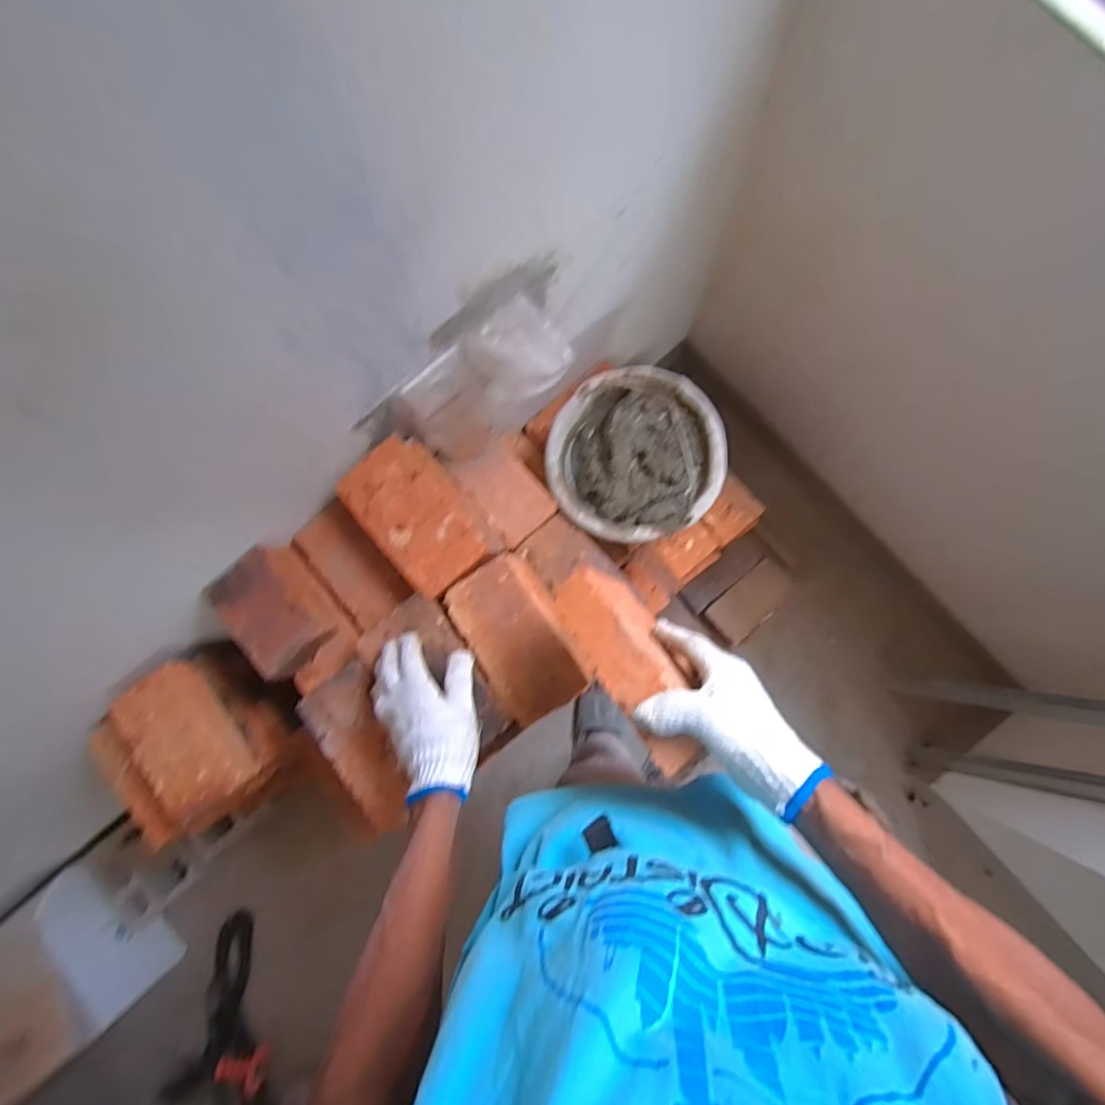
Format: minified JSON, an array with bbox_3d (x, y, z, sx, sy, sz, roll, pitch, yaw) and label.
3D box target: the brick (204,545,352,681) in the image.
[{"bbox_3d":[-0.351,0.072,0.691,0.110,0.057,0.146,-44,83,-1],"label":"brick"}]

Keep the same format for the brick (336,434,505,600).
[{"bbox_3d":[-0.168,-0.044,0.688,0.114,0.054,0.196,-40,83,-1],"label":"brick"}]

